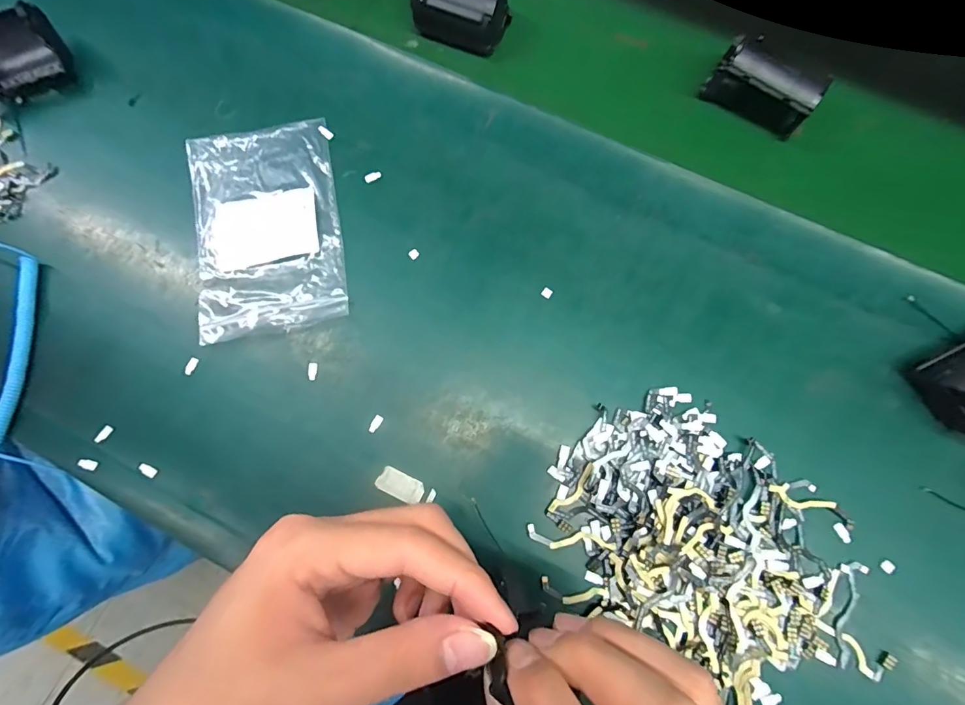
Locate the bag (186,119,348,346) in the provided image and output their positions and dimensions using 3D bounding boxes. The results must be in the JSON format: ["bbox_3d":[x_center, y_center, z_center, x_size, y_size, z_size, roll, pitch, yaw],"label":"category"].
[{"bbox_3d":[-0.149,-0.087,0.319,0.097,0.008,0.151,-11,77,-1],"label":"bag"}]

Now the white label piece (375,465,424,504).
[{"bbox_3d":[-0.050,0.082,0.282,0.028,0.004,0.014,26,72,3],"label":"white label piece"}]

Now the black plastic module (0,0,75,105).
[{"bbox_3d":[-0.352,-0.223,0.340,0.073,0.039,0.055,-21,77,-3],"label":"black plastic module"}]

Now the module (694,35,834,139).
[{"bbox_3d":[0.191,-0.181,0.312,0.069,0.043,0.020,27,79,8],"label":"module"}]

